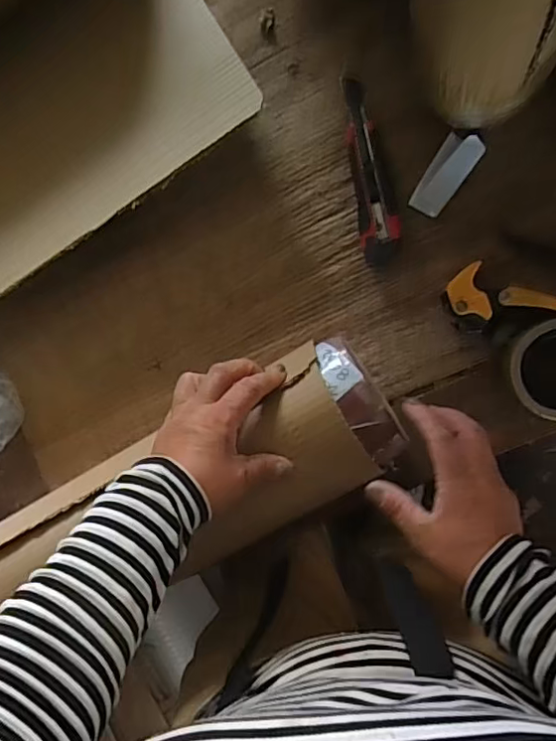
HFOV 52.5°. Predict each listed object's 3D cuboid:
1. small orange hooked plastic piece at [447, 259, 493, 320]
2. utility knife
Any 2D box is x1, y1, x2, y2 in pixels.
[{"bbox_3d":[0.169,-0.068,0.501,0.033,0.010,0.050,-15,91,9],"label":"small orange hooked plastic piece"},{"bbox_3d":[0.092,-0.200,0.562,0.037,0.015,0.185,-8,92,9],"label":"utility knife"}]

